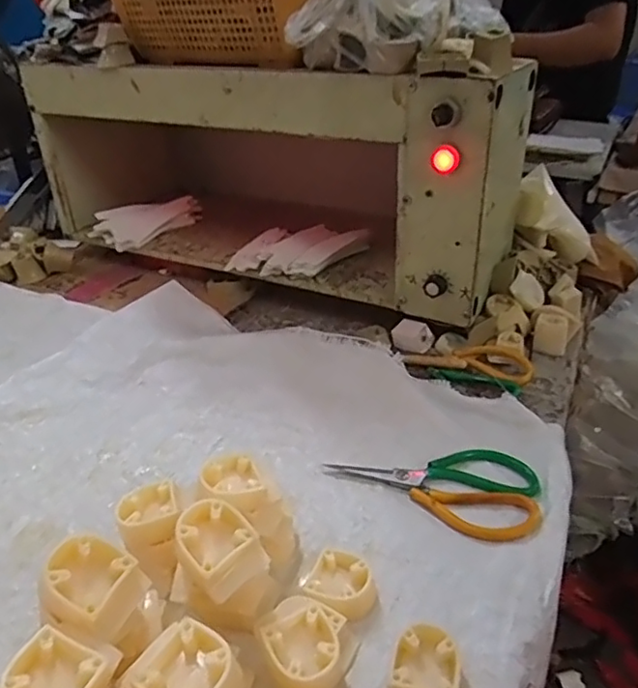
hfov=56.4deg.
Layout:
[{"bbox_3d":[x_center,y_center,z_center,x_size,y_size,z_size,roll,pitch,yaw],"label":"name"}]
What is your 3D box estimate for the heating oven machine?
[{"bbox_3d":[-0.081,-0.292,0.932,0.772,0.312,0.338,16,36,26],"label":"heating oven machine"}]

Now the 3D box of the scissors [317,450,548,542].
[{"bbox_3d":[0.110,0.122,0.559,0.189,0.012,0.101,14,36,25],"label":"scissors"}]

